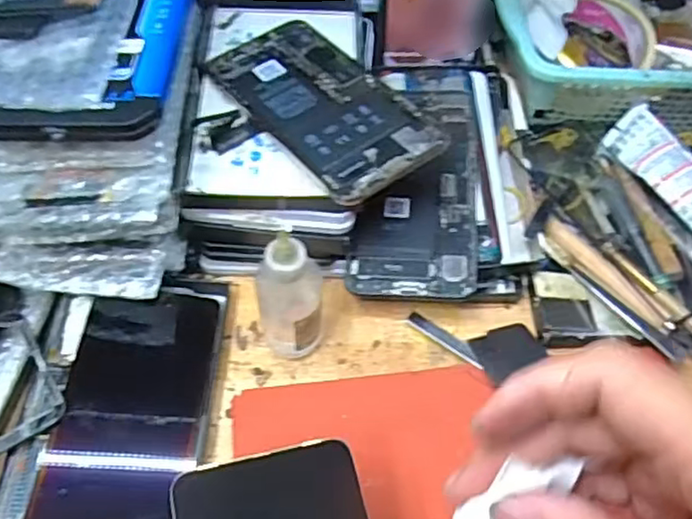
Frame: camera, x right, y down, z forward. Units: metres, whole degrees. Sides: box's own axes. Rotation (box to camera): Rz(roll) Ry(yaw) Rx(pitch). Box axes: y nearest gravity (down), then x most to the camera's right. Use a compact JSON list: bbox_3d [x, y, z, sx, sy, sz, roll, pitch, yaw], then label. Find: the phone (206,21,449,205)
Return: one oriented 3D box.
[{"bbox_3d":[-0.015,-0.092,0.385,0.072,0.005,0.150,-32,58,-17],"label":"phone"}]

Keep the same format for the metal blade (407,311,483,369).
[{"bbox_3d":[0.059,0.047,0.388,0.051,0.006,0.009,35,64,14],"label":"metal blade"}]

